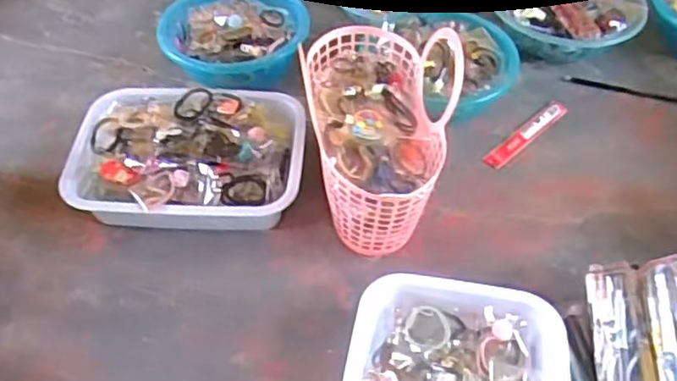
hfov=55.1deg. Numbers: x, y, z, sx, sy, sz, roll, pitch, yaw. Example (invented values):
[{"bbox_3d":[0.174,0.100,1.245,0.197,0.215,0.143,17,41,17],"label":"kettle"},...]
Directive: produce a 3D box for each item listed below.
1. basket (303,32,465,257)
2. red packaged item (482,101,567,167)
[{"bbox_3d":[0.046,-0.066,0.793,0.148,0.191,0.274,-7,44,-9],"label":"basket"},{"bbox_3d":[0.274,-0.083,0.938,0.173,0.006,0.026,-33,53,-31],"label":"red packaged item"}]

